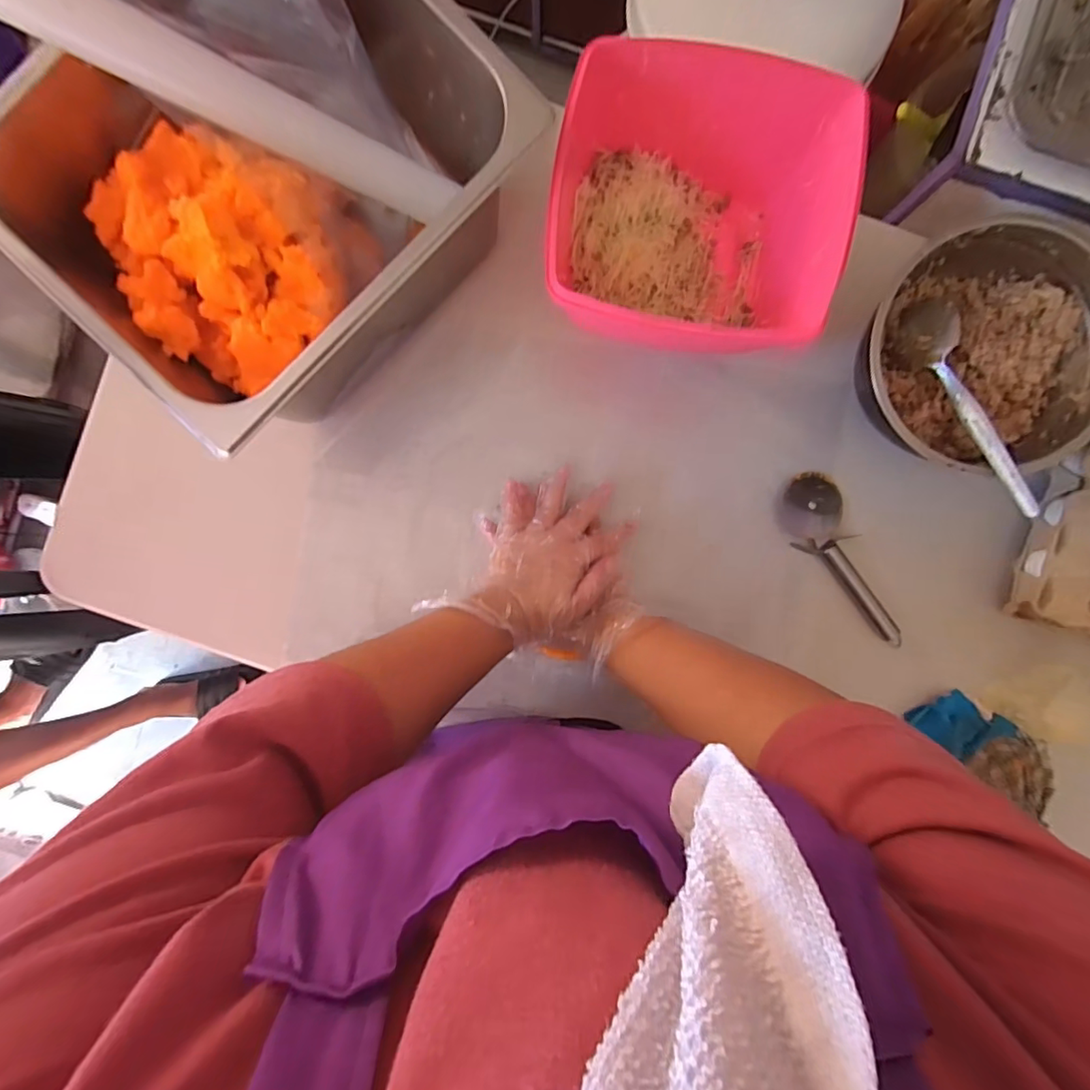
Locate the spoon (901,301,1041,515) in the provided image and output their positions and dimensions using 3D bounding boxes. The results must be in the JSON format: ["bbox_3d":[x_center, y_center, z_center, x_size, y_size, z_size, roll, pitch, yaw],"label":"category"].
[{"bbox_3d":[0.340,-0.116,0.417,0.031,0.029,0.198,-13,74,0],"label":"spoon"}]

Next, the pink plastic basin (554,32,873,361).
[{"bbox_3d":[0.114,-0.256,0.420,0.208,0.119,0.201,6,91,0],"label":"pink plastic basin"}]

